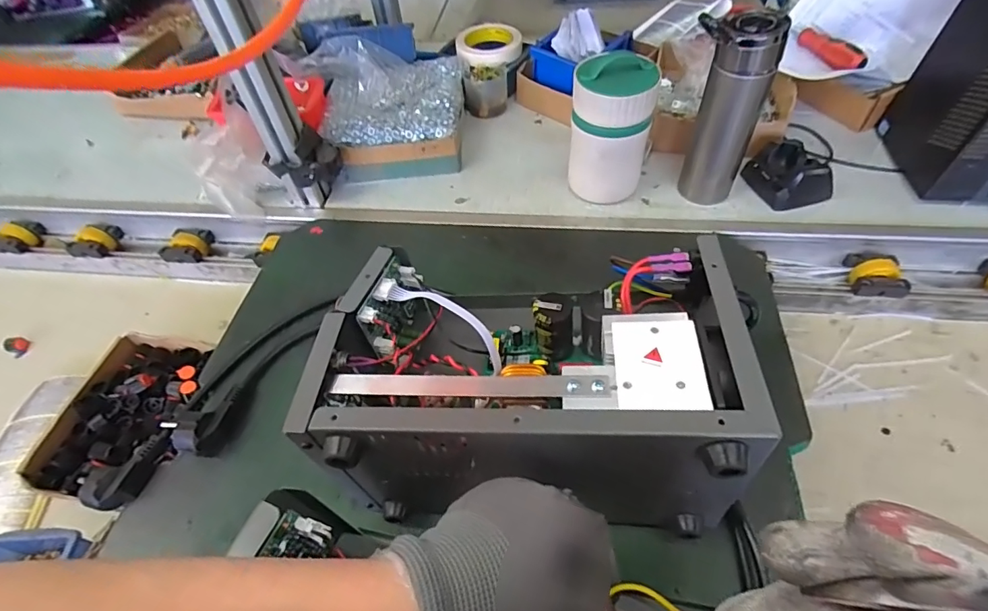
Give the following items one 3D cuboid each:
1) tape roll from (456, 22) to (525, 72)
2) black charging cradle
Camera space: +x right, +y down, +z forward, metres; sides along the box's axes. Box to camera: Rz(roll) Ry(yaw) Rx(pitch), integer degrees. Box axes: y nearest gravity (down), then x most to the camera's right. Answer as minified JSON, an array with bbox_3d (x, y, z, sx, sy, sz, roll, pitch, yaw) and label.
[{"bbox_3d":[-0.006,-0.424,0.783,0.103,0.033,0.107,-2,52,3],"label":"tape roll"},{"bbox_3d":[0.371,-0.165,0.605,0.080,0.046,0.081,-12,51,-5],"label":"black charging cradle"}]

